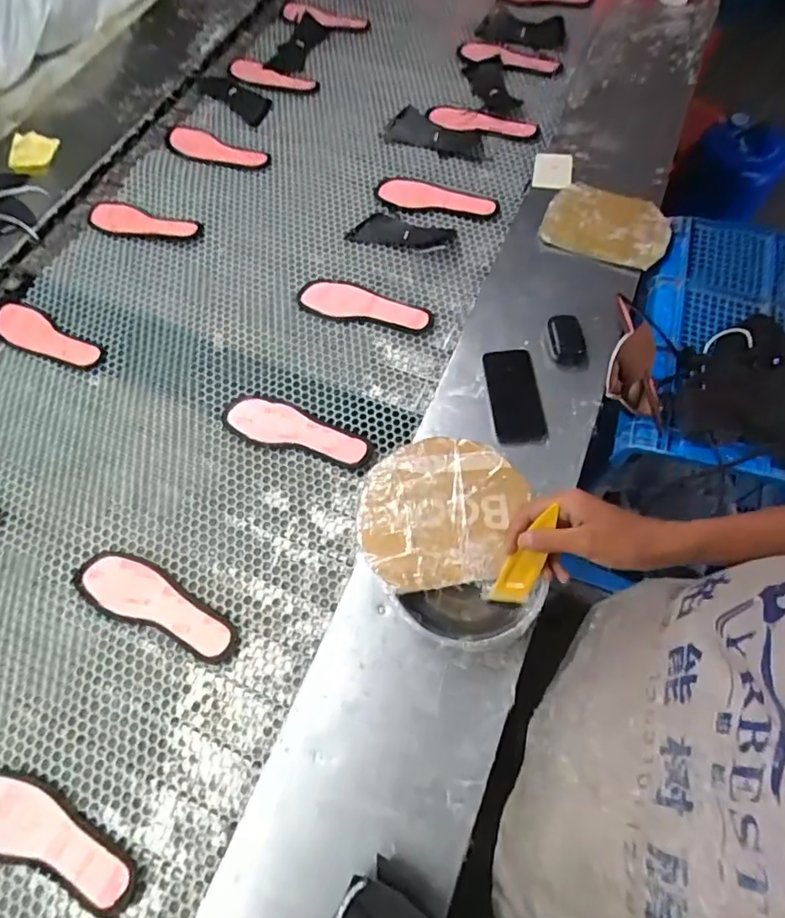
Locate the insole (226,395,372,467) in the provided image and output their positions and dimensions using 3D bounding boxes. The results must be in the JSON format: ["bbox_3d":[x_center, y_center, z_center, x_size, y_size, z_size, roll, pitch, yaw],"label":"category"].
[{"bbox_3d":[-0.147,-0.048,0.851,0.232,0.021,0.077,15,66,8],"label":"insole"}]

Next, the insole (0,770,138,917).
[{"bbox_3d":[-0.405,0.438,0.630,0.240,0.027,0.079,17,67,9],"label":"insole"}]

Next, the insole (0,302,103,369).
[{"bbox_3d":[-0.611,-0.213,0.945,0.223,0.011,0.076,29,69,13],"label":"insole"}]

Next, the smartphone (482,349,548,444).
[{"bbox_3d":[0.190,-0.100,0.845,0.080,0.011,0.161,-4,66,-3],"label":"smartphone"}]

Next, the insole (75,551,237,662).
[{"bbox_3d":[-0.320,0.198,0.738,0.238,0.026,0.075,24,68,12],"label":"insole"}]

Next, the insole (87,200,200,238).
[{"bbox_3d":[-0.488,-0.458,1.050,0.234,0.011,0.071,18,67,9],"label":"insole"}]

